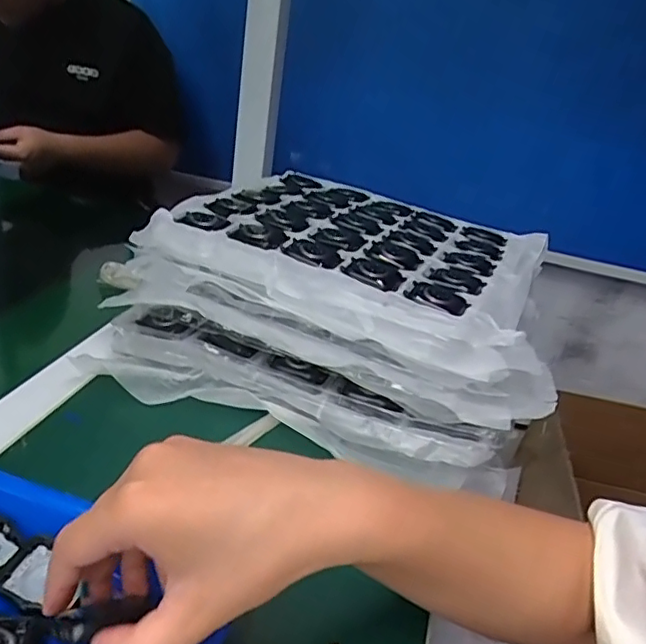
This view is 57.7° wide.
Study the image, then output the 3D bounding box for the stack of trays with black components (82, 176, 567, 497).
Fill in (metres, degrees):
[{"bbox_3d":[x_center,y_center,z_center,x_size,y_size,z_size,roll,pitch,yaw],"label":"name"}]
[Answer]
[{"bbox_3d":[0.011,-0.021,0.538,0.353,0.118,0.316,14,28,8],"label":"stack of trays with black components"}]

